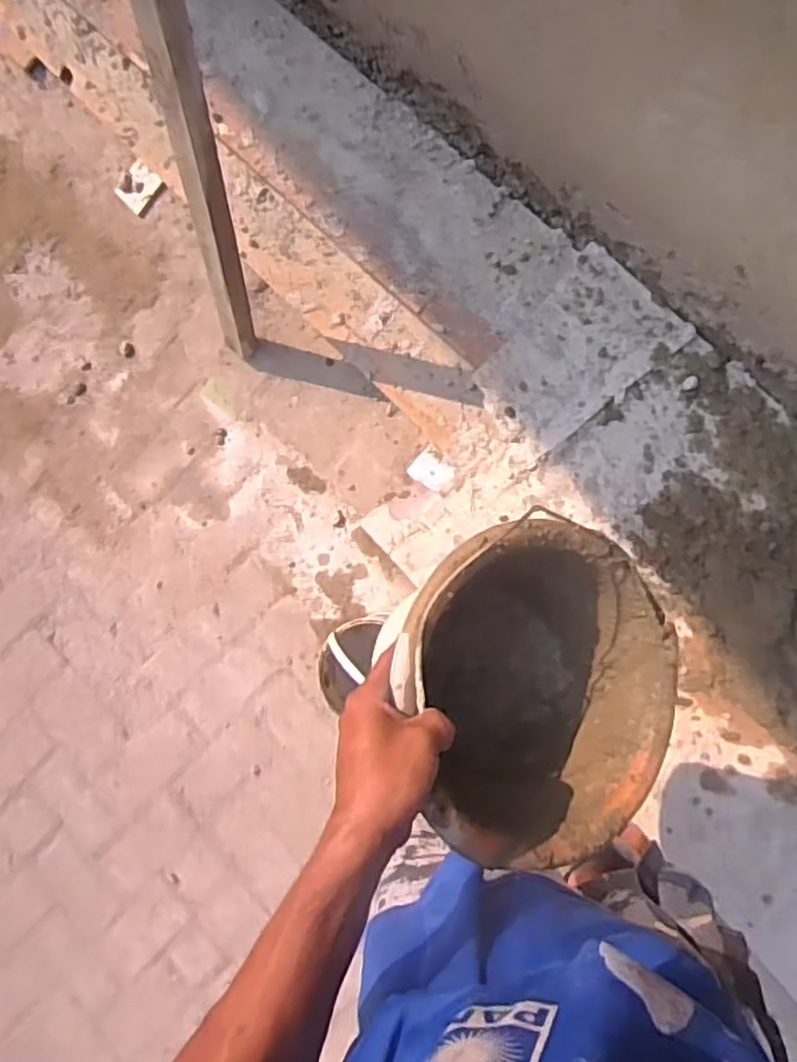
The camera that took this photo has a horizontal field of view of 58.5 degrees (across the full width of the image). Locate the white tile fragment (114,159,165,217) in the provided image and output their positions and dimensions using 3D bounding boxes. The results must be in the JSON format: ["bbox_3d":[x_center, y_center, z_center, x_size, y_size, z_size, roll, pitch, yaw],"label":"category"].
[{"bbox_3d":[-0.505,-0.668,1.388,0.068,0.017,0.080,42,102,-7],"label":"white tile fragment"}]

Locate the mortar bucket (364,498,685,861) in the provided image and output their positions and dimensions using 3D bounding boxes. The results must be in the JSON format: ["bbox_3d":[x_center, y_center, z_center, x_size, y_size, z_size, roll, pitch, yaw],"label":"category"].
[{"bbox_3d":[0.074,0.123,0.608,0.241,0.203,0.250,-19,97,-29],"label":"mortar bucket"}]

